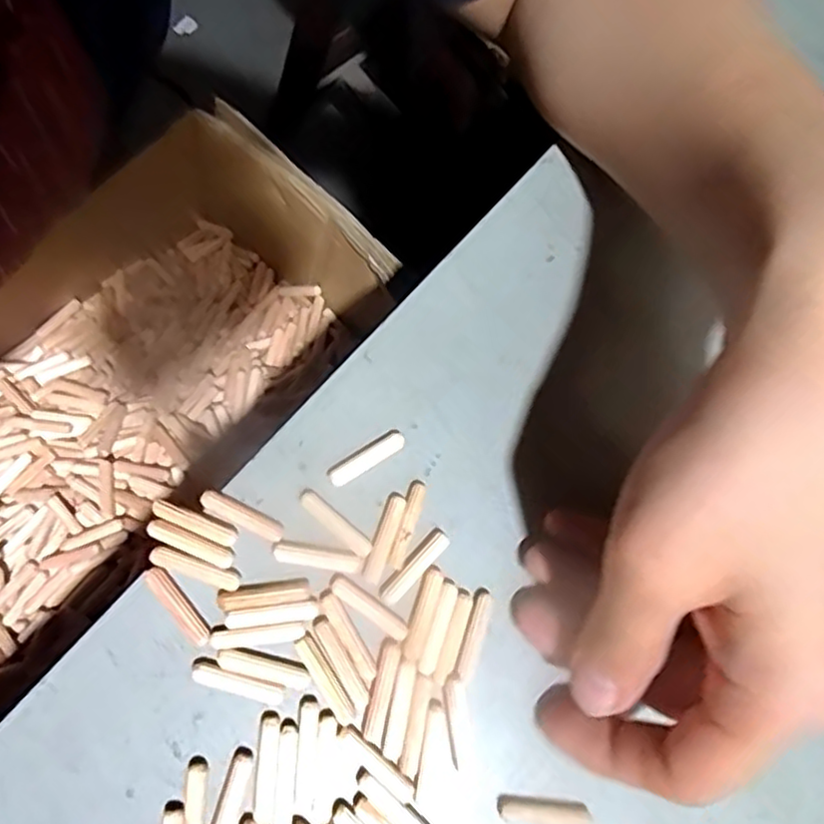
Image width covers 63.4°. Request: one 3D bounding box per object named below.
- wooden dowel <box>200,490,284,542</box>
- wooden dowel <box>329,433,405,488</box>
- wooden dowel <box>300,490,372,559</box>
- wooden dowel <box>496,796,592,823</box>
[{"bbox_3d":[-0.057,0.035,0.222,0.029,0.004,0.006,27,73,1],"label":"wooden dowel"},{"bbox_3d":[-0.016,0.017,0.234,0.029,0.004,0.007,-31,80,-14],"label":"wooden dowel"},{"bbox_3d":[-0.026,0.037,0.225,0.030,0.004,0.006,42,74,5],"label":"wooden dowel"},{"bbox_3d":[0.042,0.128,0.211,0.029,0.006,0.007,10,74,-4],"label":"wooden dowel"}]

